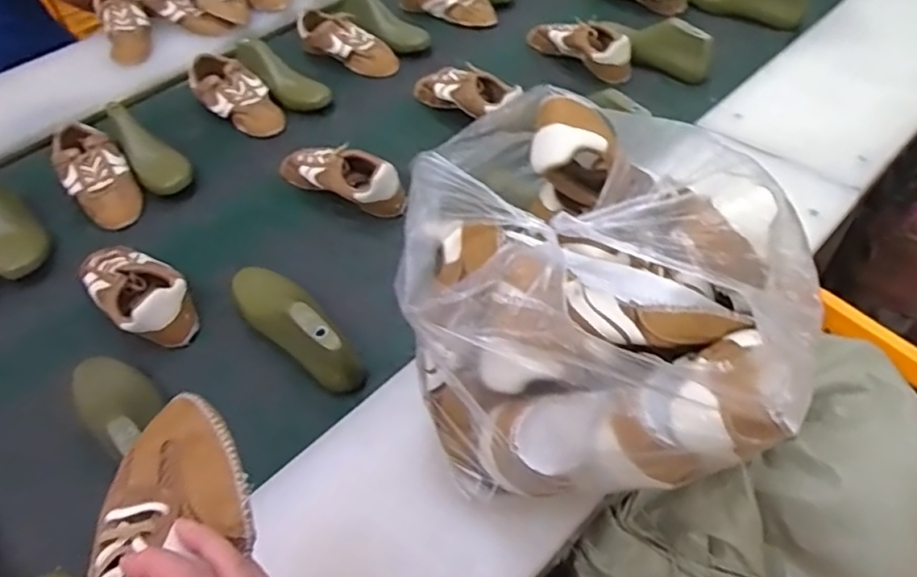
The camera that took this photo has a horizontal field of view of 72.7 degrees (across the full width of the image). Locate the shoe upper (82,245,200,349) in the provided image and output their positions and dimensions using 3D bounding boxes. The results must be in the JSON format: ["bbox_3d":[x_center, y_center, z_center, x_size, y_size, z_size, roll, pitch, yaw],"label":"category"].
[{"bbox_3d":[-0.416,0.004,0.809,0.192,0.073,0.089,32,60,27],"label":"shoe upper"}]

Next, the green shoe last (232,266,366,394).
[{"bbox_3d":[-0.208,0.038,0.754,0.077,0.085,0.227,-33,55,-21],"label":"green shoe last"}]

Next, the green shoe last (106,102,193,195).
[{"bbox_3d":[-0.504,-0.233,0.996,0.081,0.080,0.230,-33,55,-21],"label":"green shoe last"}]

